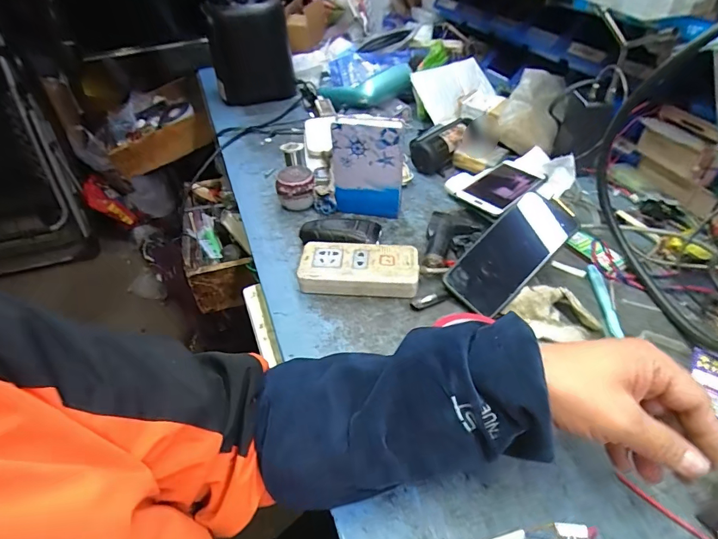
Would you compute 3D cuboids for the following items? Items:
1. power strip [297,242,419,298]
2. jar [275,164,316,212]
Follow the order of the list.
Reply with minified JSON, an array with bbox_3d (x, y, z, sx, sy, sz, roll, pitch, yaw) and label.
[{"bbox_3d":[0.000,0.000,0.536,0.147,0.035,0.068,1,43,5],"label":"power strip"},{"bbox_3d":[-0.100,-0.128,0.662,0.059,0.059,0.055,-1,43,1],"label":"jar"}]

